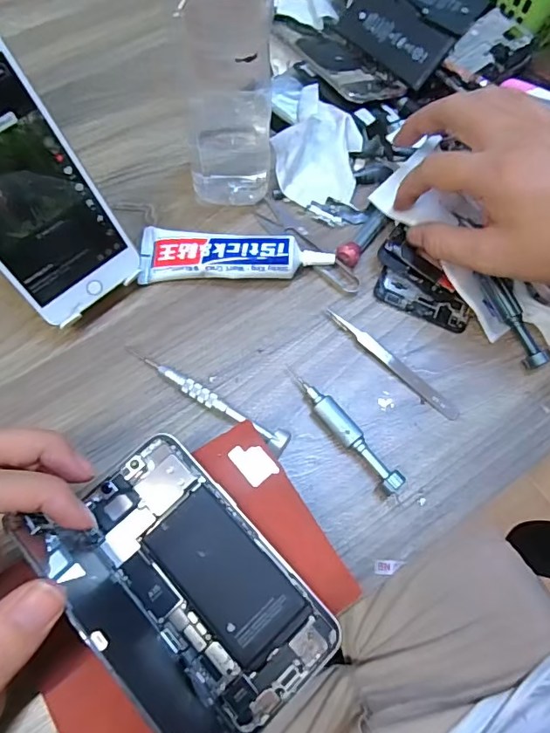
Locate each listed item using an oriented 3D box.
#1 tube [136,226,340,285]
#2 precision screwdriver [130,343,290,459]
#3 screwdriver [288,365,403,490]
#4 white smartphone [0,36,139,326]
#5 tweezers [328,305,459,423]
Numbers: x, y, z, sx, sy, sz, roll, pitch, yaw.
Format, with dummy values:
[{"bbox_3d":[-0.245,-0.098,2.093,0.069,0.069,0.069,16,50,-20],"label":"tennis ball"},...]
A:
[{"bbox_3d":[-0.029,-0.081,0.354,0.135,0.025,0.040,2,71,-2],"label":"tube"},{"bbox_3d":[-0.044,0.018,0.326,0.124,0.018,0.015,34,73,9],"label":"precision screwdriver"},{"bbox_3d":[0.045,0.039,0.323,0.016,0.018,0.100,-39,77,-14],"label":"screwdriver"},{"bbox_3d":[-0.144,-0.097,0.280,0.070,0.154,0.004,-41,45,-17],"label":"white smartphone"},{"bbox_3d":[0.081,-0.003,0.346,0.114,0.004,0.010,43,75,12],"label":"tweezers"}]

